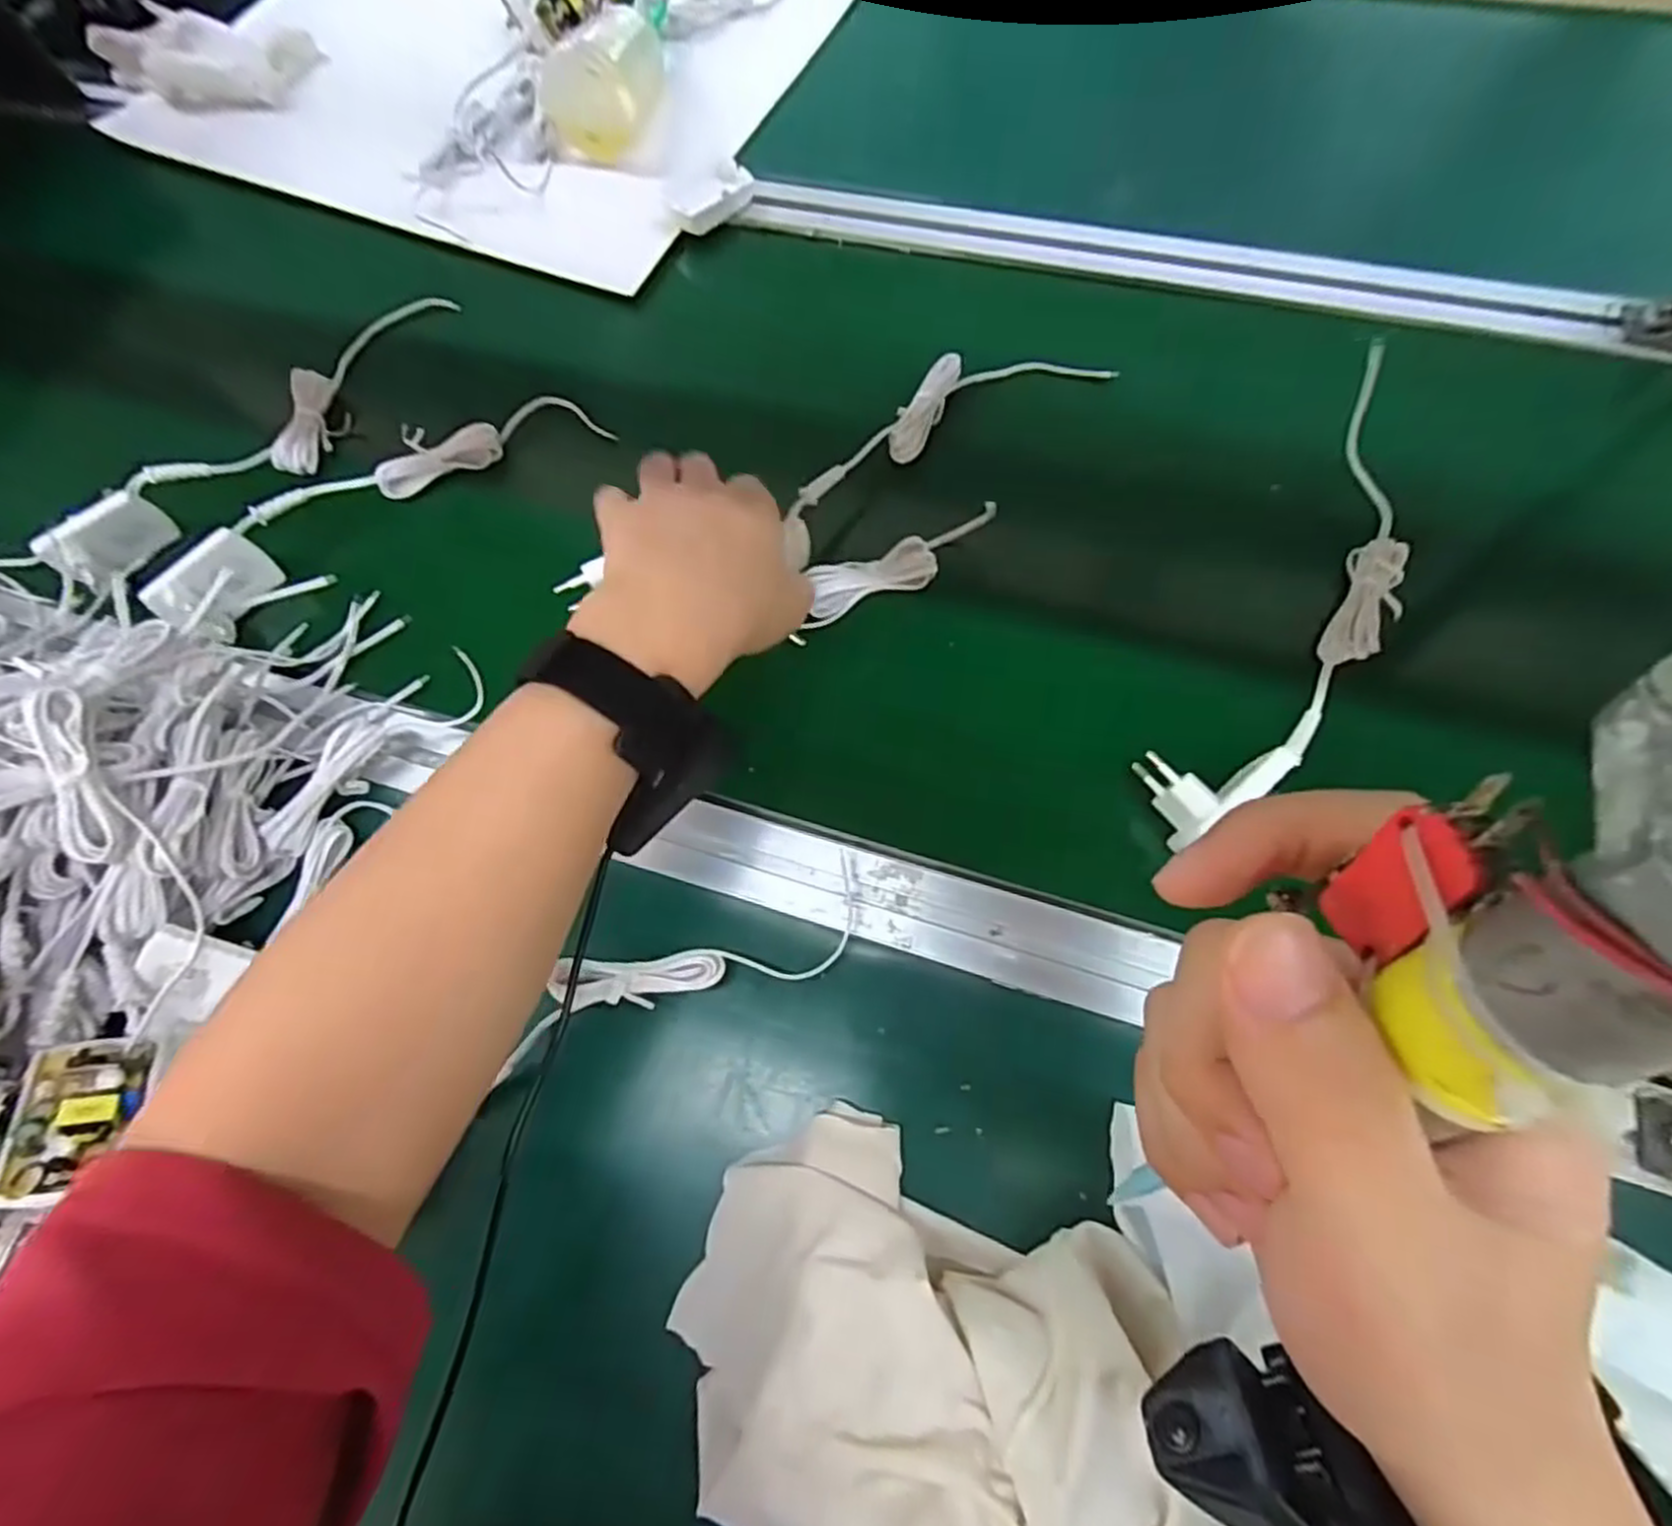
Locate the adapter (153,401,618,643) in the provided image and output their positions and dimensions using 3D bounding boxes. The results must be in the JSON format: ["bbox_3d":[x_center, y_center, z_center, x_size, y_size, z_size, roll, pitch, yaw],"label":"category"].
[{"bbox_3d":[-0.264,-0.157,0.447,0.254,0.036,0.064,-40,73,-13],"label":"adapter"}]

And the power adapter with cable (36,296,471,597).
[{"bbox_3d":[-0.347,-0.211,0.469,0.049,0.030,0.274,31,73,13],"label":"power adapter with cable"}]

